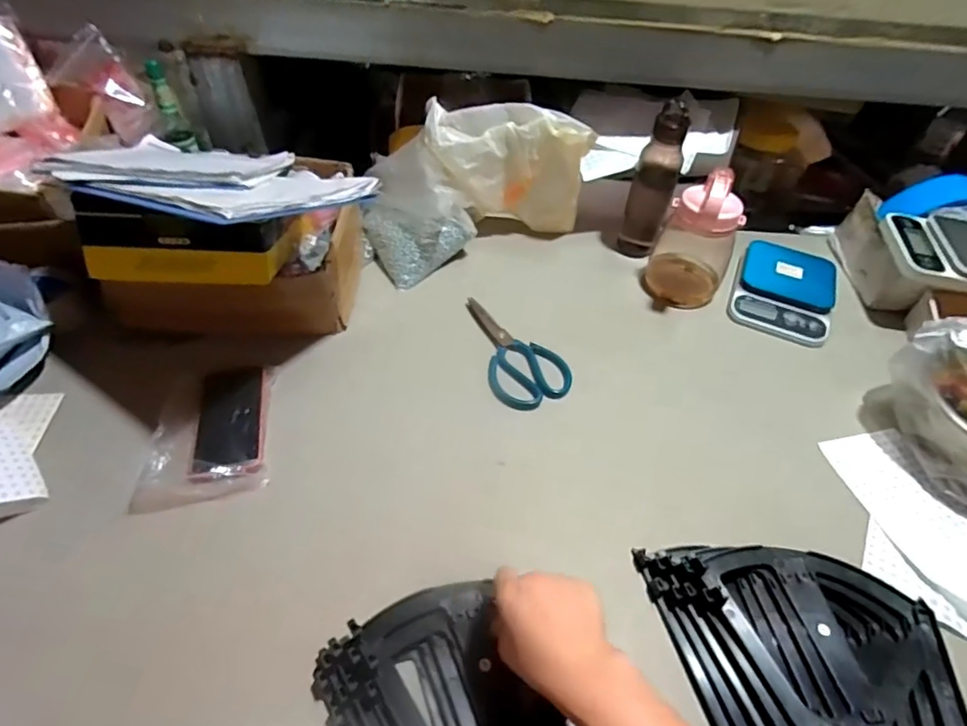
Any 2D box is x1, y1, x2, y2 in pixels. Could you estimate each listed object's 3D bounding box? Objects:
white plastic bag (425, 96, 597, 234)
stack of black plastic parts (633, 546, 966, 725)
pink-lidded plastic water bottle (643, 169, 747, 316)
[{"bbox_3d":[0.034,-0.304,0.911,0.255,0.211,0.090,0,48,-4],"label":"white plastic bag"},{"bbox_3d":[0.291,0.294,0.492,0.252,0.043,0.244,5,47,1],"label":"stack of black plastic parts"},{"bbox_3d":[0.319,-0.184,0.830,0.113,0.203,0.112,21,50,15],"label":"pink-lidded plastic water bottle"}]

